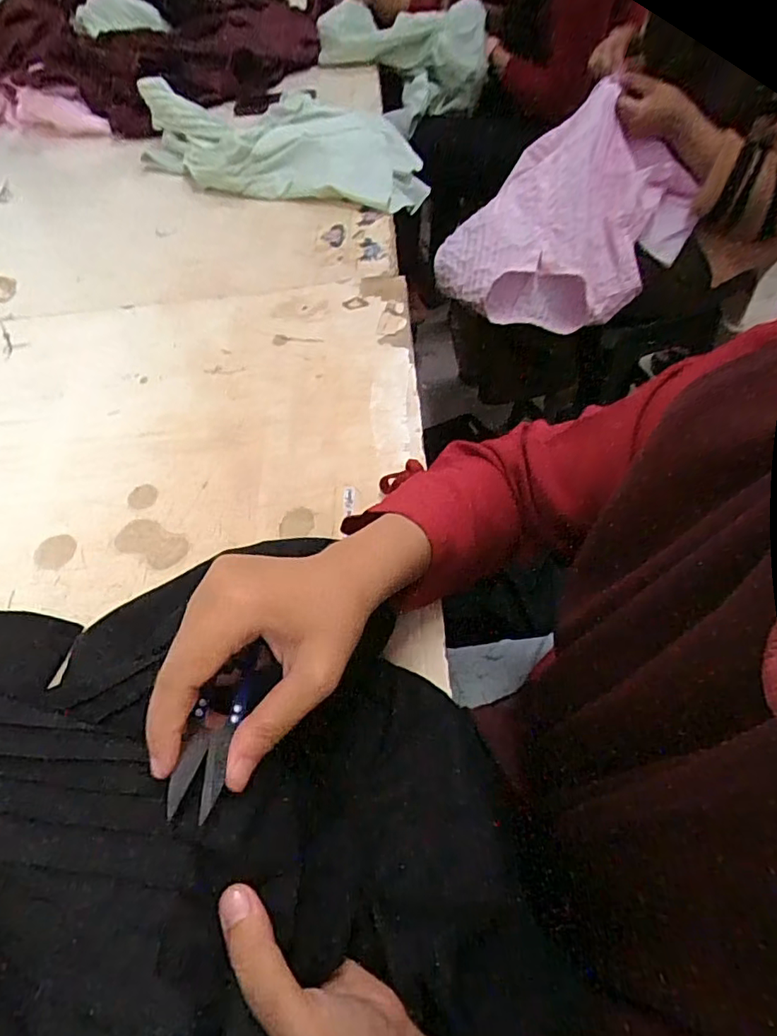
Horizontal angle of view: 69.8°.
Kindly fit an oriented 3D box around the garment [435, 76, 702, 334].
[{"bbox_3d":[0.280,-0.473,0.883,0.367,0.272,0.214,14,55,16],"label":"garment"}]

